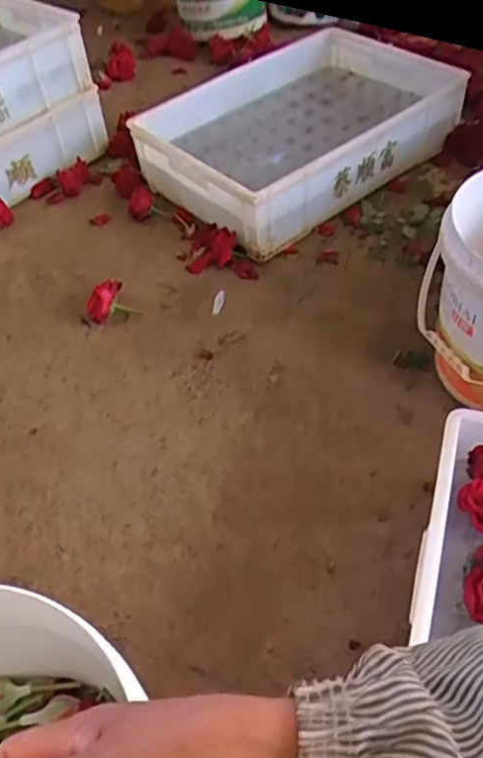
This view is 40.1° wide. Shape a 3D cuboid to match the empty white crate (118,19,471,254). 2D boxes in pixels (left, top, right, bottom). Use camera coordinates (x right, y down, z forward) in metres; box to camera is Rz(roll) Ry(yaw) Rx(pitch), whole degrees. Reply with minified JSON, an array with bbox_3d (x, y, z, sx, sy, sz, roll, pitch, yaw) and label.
[{"bbox_3d":[0.118,-0.533,1.420,0.600,0.180,0.444,-30,52,-19],"label":"empty white crate"}]

